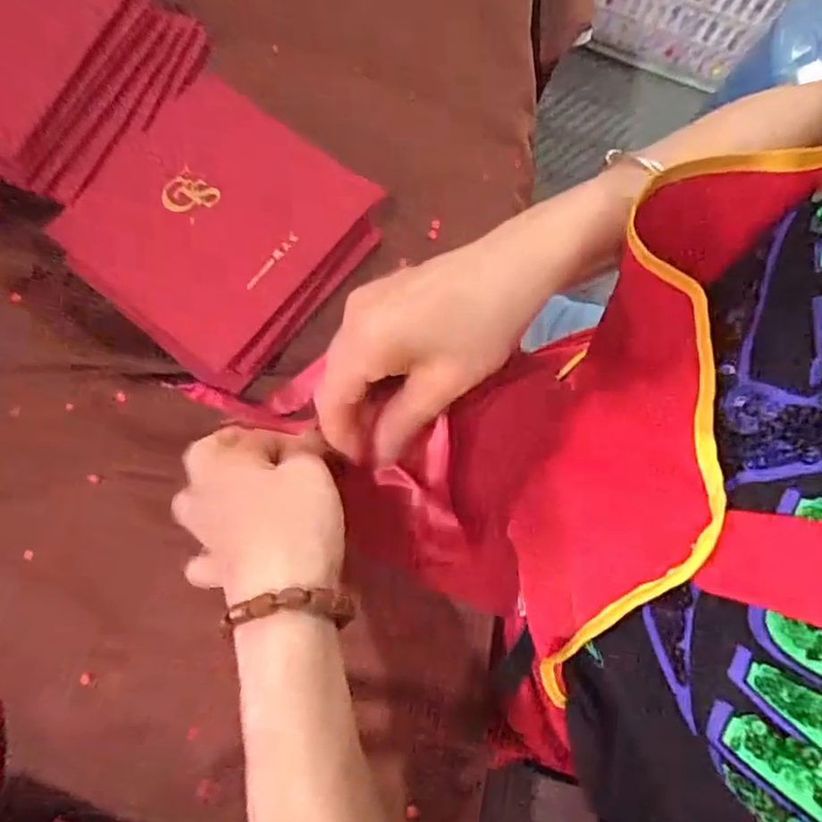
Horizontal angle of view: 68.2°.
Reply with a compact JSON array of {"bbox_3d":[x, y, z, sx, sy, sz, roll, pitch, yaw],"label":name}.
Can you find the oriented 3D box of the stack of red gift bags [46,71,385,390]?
[{"bbox_3d":[-0.109,-0.109,0.361,0.147,0.034,0.147,40,82,6],"label":"stack of red gift bags"}]

